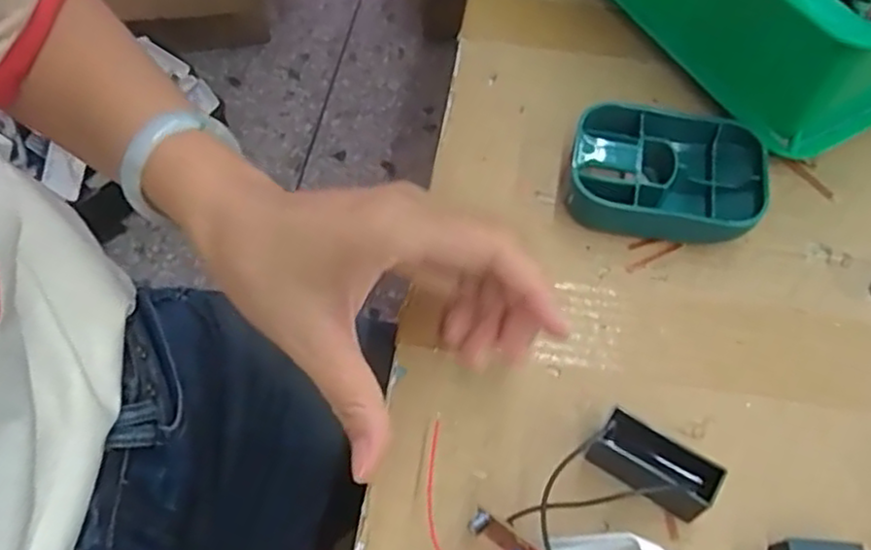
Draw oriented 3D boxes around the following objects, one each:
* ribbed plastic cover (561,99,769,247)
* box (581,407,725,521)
[{"bbox_3d":[0.114,-0.049,0.352,0.092,0.027,0.066,10,61,5],"label":"ribbed plastic cover"},{"bbox_3d":[0.087,0.077,0.280,0.047,0.031,0.016,31,65,16],"label":"box"}]

